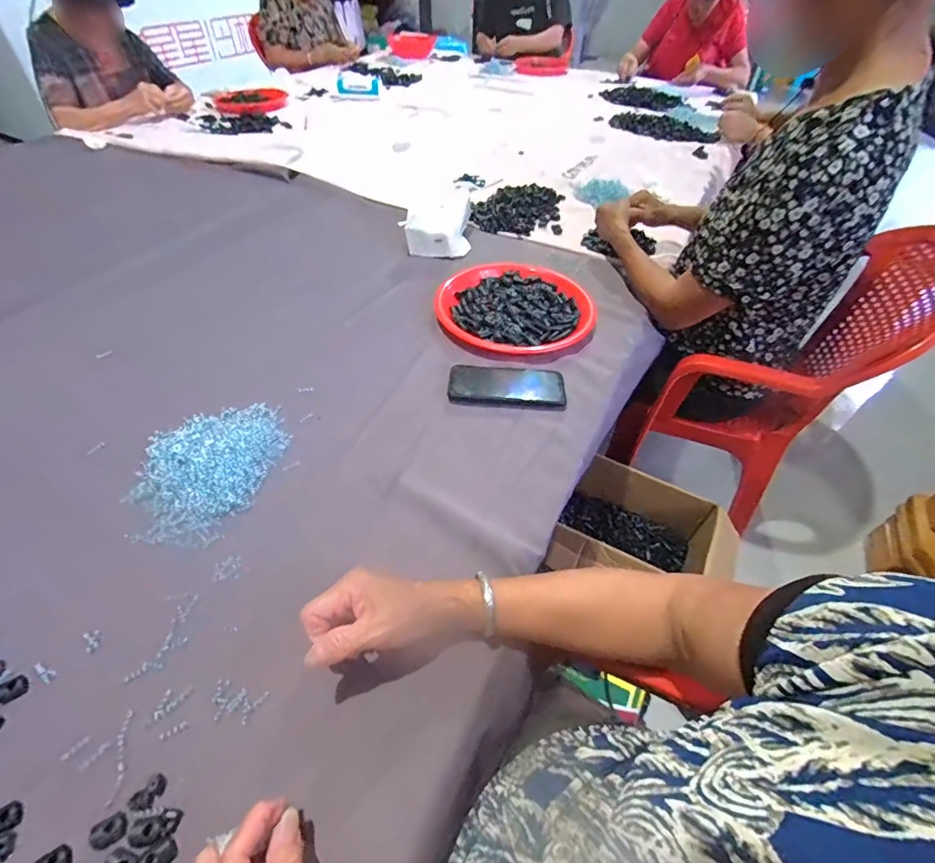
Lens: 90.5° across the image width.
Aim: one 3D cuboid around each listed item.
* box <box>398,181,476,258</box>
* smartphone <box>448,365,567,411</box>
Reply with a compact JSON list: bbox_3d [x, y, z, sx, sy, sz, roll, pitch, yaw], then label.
[{"bbox_3d":[-0.054,-0.431,0.933,0.122,0.078,0.173,6,48,2],"label":"box"},{"bbox_3d":[0.056,-0.065,0.650,0.160,0.007,0.085,2,48,-1],"label":"smartphone"}]

